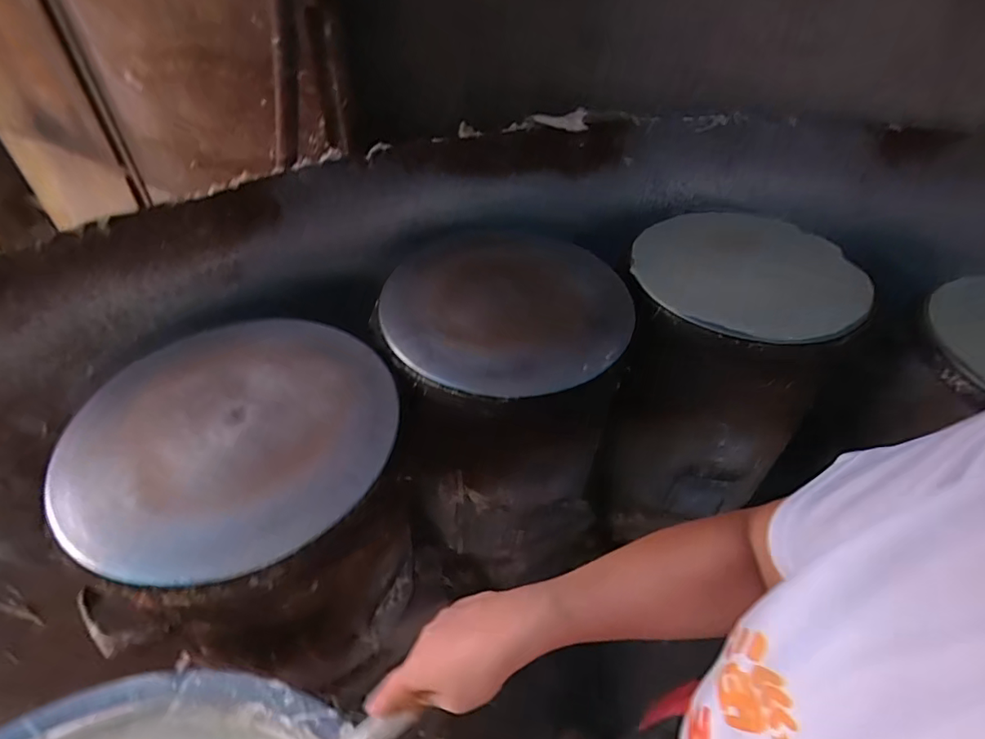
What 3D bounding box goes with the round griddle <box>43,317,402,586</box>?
[{"bbox_3d":[-0.299,0.063,0.612,0.353,0.018,0.362,2,45,-2],"label":"round griddle"}]

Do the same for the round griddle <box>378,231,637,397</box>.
[{"bbox_3d":[0.025,-0.099,0.768,0.348,0.038,0.332,2,45,-2],"label":"round griddle"}]

